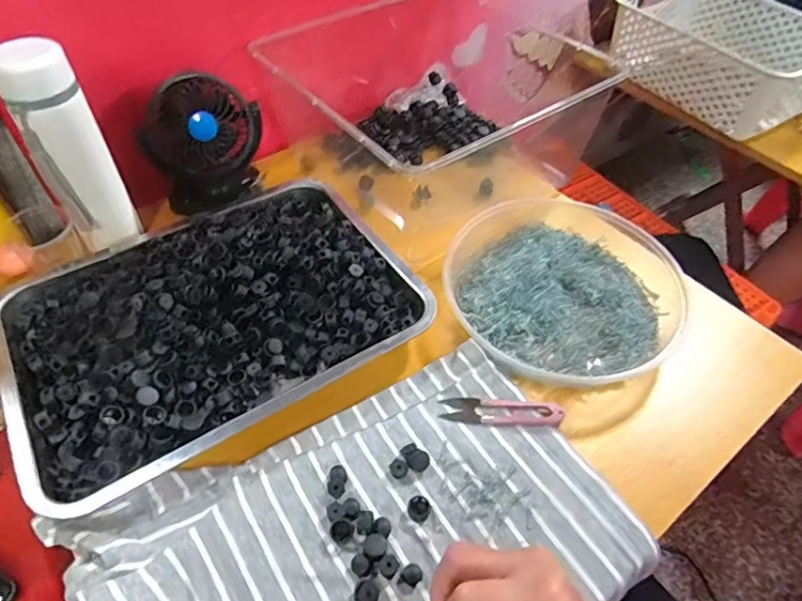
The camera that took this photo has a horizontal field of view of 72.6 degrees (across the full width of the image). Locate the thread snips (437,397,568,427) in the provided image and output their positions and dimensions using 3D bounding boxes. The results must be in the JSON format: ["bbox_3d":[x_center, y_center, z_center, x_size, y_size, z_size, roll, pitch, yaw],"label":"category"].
[{"bbox_3d":[0.085,0.093,0.461,0.101,0.012,0.025,4,50,2],"label":"thread snips"}]

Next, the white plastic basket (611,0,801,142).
[{"bbox_3d":[0.494,-0.408,0.870,0.218,0.100,0.333,-17,52,-15],"label":"white plastic basket"}]

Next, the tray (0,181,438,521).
[{"bbox_3d":[-0.176,0.004,0.499,0.341,0.055,0.260,-26,55,-21],"label":"tray"}]

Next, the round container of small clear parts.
[{"bbox_3d":[0.160,-0.014,0.537,0.231,0.037,0.210,1,50,-1],"label":"round container of small clear parts"}]

